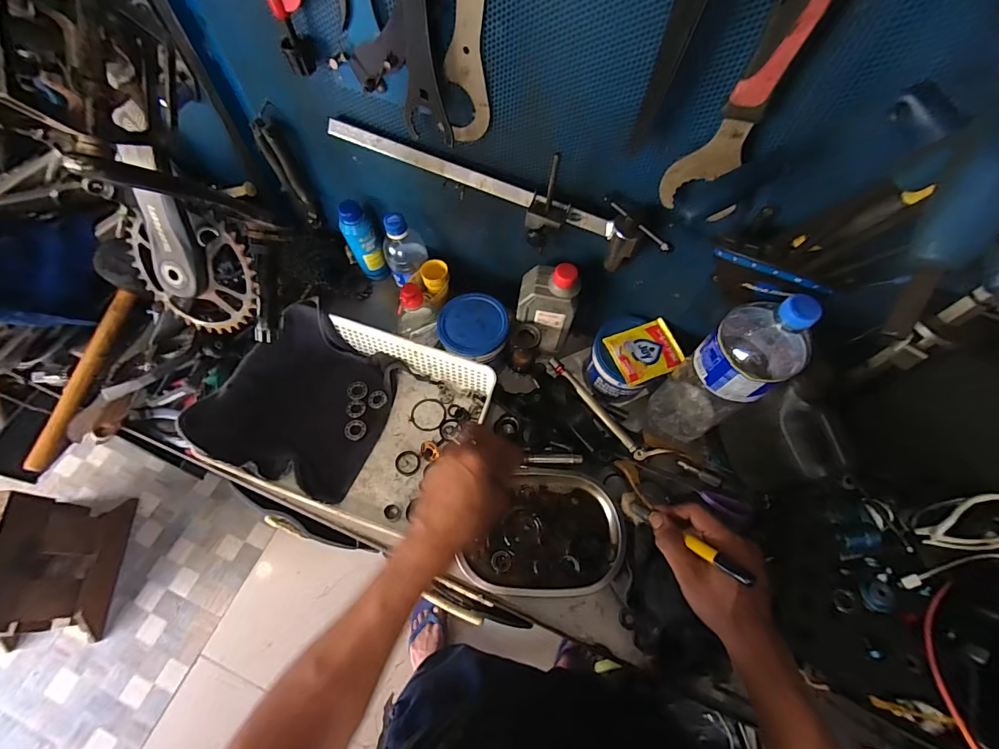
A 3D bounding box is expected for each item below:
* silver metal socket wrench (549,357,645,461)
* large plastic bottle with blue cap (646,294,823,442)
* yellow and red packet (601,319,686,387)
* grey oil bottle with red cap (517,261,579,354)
[{"bbox_3d":[0.146,0.049,0.640,0.016,0.020,0.196,-36,70,-17],"label":"silver metal socket wrench"},{"bbox_3d":[0.272,0.000,0.517,0.092,0.305,0.088,-33,69,-16],"label":"large plastic bottle with blue cap"},{"bbox_3d":[0.207,-0.033,0.599,0.094,0.013,0.077,-20,66,-11],"label":"yellow and red packet"},{"bbox_3d":[0.068,-0.094,0.614,0.080,0.169,0.048,18,65,7],"label":"grey oil bottle with red cap"}]

